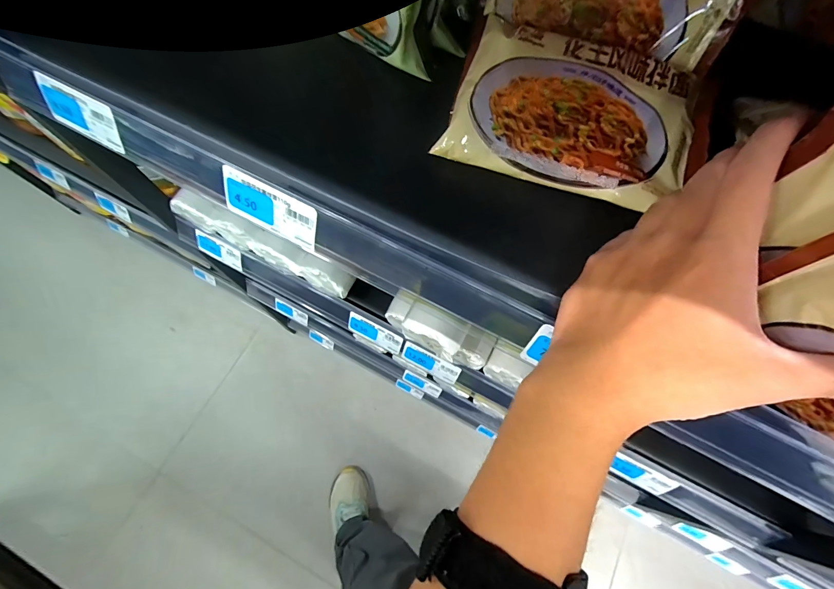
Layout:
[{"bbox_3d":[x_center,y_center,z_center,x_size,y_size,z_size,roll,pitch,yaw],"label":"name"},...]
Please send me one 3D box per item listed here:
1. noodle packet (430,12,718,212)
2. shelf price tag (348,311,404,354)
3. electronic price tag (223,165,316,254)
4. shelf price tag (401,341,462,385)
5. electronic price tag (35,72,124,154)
[{"bbox_3d":[0.110,-0.125,0.246,0.164,0.030,0.115,19,71,5],"label":"noodle packet"},{"bbox_3d":[-0.055,0.052,0.491,0.082,0.036,0.007,27,32,8],"label":"shelf price tag"},{"bbox_3d":[-0.107,-0.062,0.267,0.077,0.035,0.004,27,39,6],"label":"electronic price tag"},{"bbox_3d":[0.019,0.089,0.482,0.081,0.036,0.011,26,37,7],"label":"shelf price tag"},{"bbox_3d":[-0.273,-0.147,0.295,0.076,0.038,0.006,25,42,7],"label":"electronic price tag"}]

